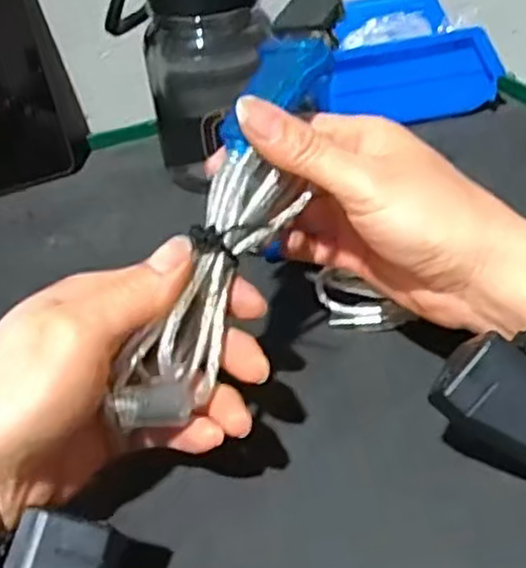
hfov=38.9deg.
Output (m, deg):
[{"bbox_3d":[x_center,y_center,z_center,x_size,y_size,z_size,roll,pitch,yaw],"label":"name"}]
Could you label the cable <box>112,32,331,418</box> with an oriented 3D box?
[{"bbox_3d":[-0.012,-0.025,0.303,0.033,0.029,0.175,13,70,24],"label":"cable"}]

